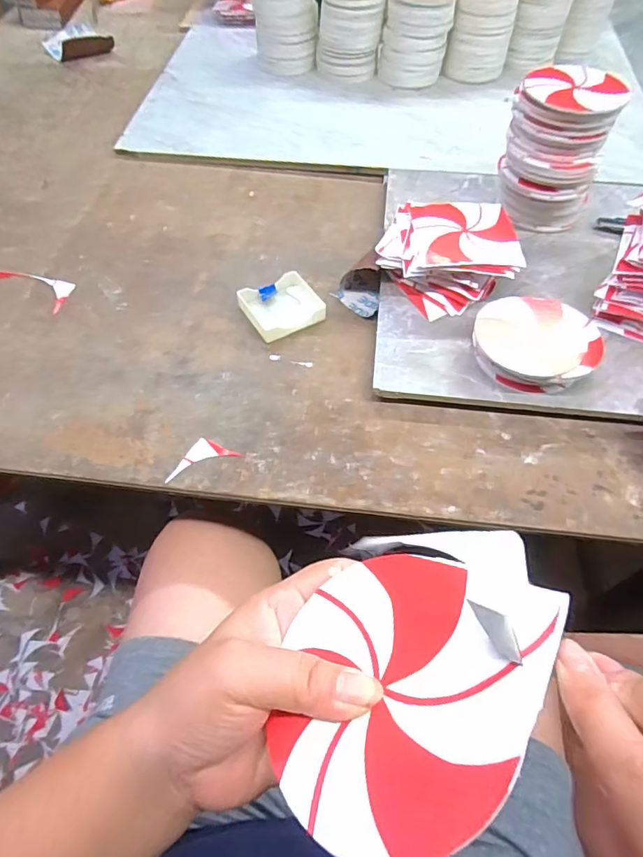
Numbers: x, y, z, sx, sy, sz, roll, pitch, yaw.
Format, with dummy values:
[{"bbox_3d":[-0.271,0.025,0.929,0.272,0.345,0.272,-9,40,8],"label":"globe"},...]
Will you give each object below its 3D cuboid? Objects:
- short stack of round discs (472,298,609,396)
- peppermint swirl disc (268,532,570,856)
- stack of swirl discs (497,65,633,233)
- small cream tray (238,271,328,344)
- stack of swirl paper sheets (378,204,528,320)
[{"bbox_3d":[0.204,-0.081,0.490,0.110,0.039,0.107,-34,62,-20],"label":"short stack of round discs"},{"bbox_3d":[0.032,0.090,0.187,0.104,0.006,0.104,-22,43,23],"label":"peppermint swirl disc"},{"bbox_3d":[0.257,-0.301,0.575,0.106,0.150,0.093,21,59,14],"label":"stack of swirl discs"},{"bbox_3d":[-0.041,-0.134,0.560,0.081,0.017,0.075,-29,60,-17],"label":"small cream tray"},{"bbox_3d":[0.133,-0.188,0.555,0.143,0.059,0.132,-9,56,-5],"label":"stack of swirl paper sheets"}]

